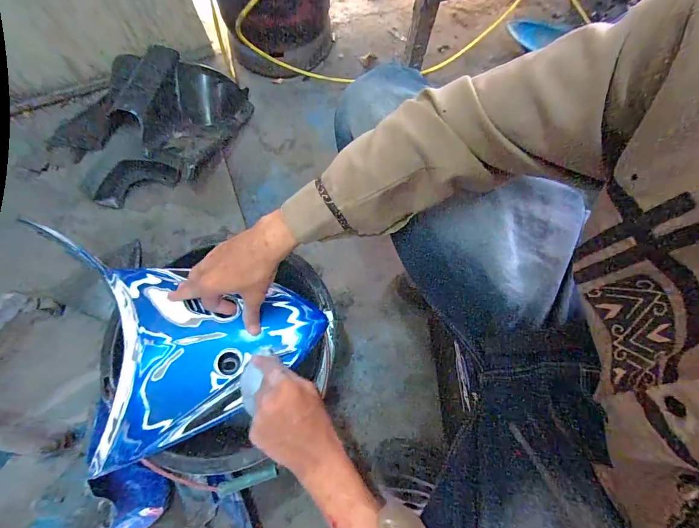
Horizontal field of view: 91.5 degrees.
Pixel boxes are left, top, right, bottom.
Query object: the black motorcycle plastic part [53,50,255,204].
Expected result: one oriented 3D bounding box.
[{"bbox_3d":[-0.475,-0.336,0.817,0.301,0.136,0.428,28,75,10],"label":"black motorcycle plastic part"}]

